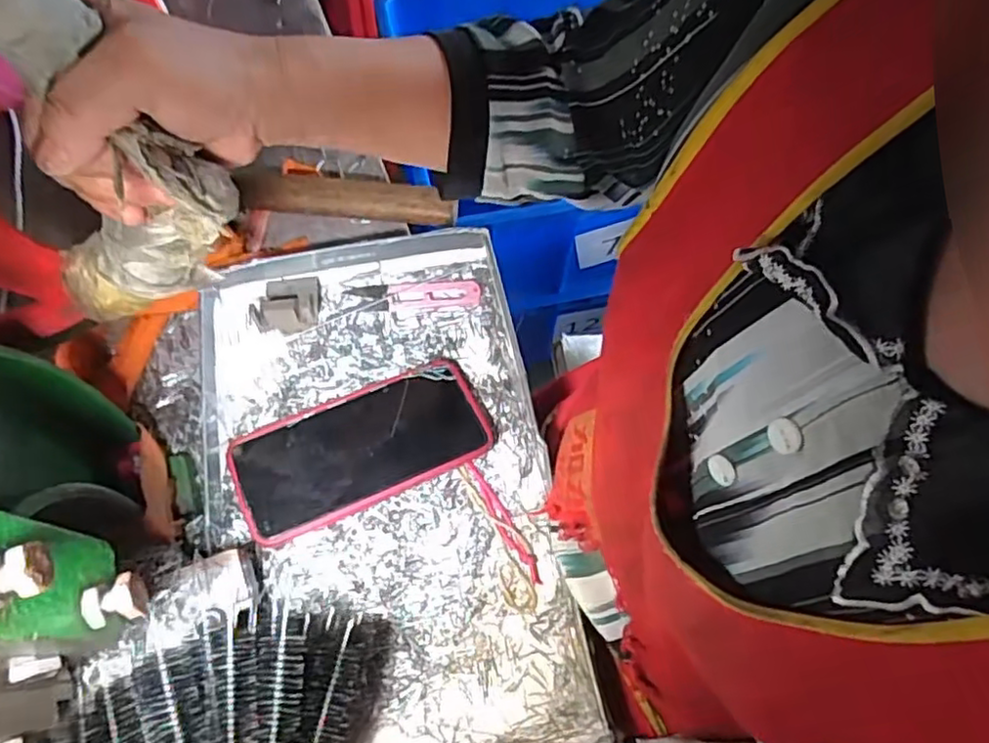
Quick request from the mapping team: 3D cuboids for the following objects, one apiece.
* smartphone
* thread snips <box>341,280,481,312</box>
[{"bbox_3d":[-0.086,0.047,0.424,0.162,0.008,0.079,-22,65,-17],"label":"smartphone"},{"bbox_3d":[-0.061,-0.059,0.491,0.099,0.005,0.025,-4,67,-2],"label":"thread snips"}]

